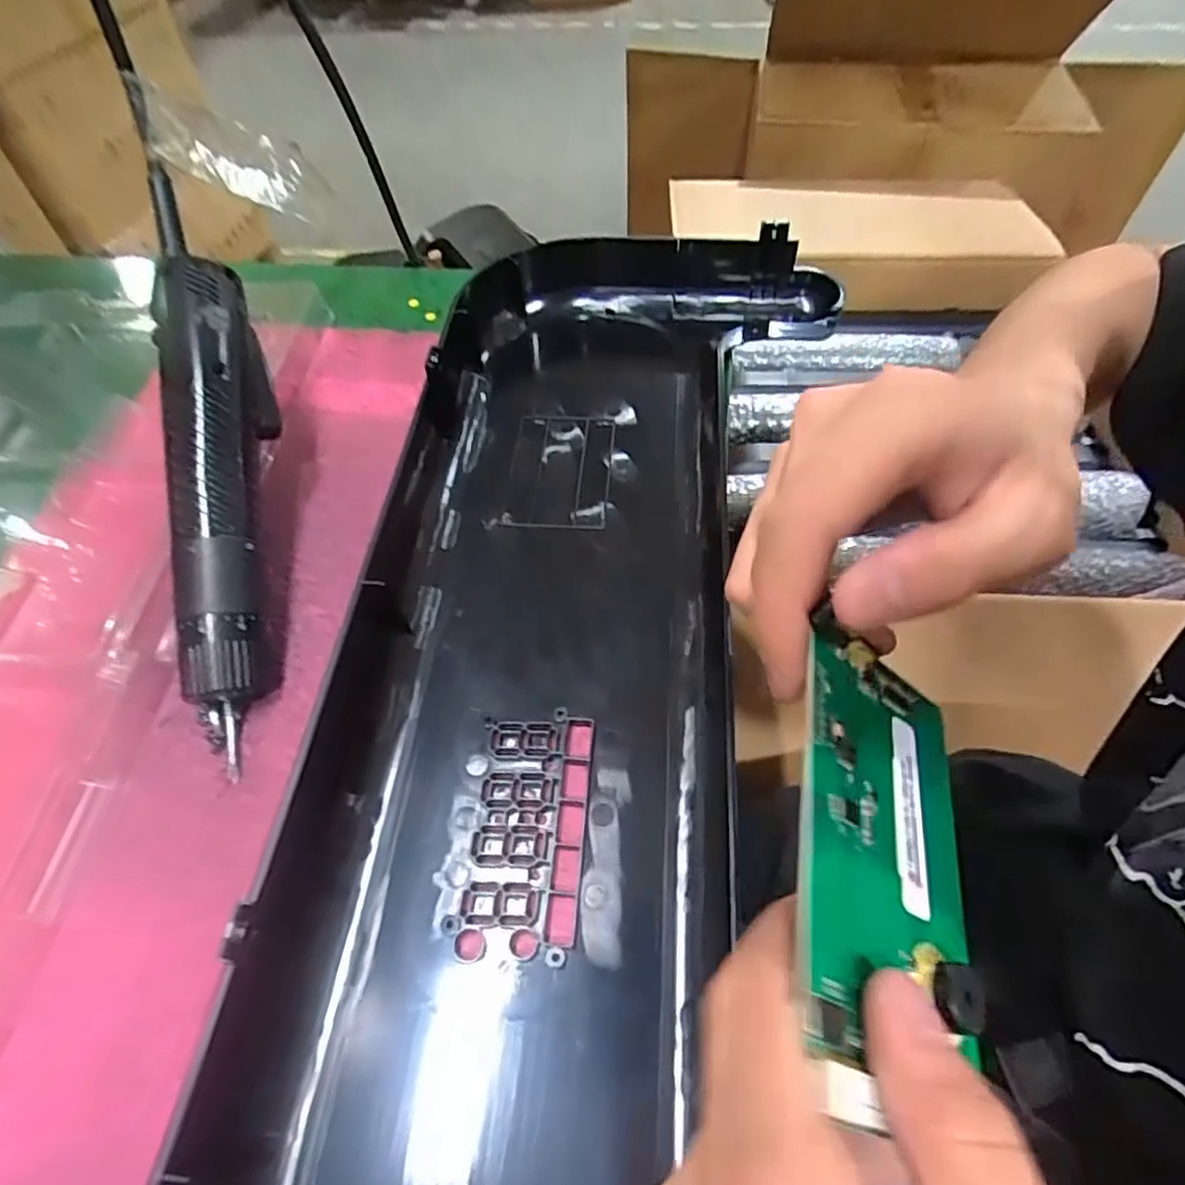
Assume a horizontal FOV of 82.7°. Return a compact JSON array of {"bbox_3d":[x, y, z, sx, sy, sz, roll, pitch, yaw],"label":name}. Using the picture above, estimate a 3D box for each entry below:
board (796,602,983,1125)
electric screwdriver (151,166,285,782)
[{"bbox_3d":[0.070,0.059,0.156,0.055,0.008,0.102,31,52,-23],"label":"board"},{"bbox_3d":[-0.159,-0.059,0.289,0.034,0.028,0.243,-10,79,-4],"label":"electric screwdriver"}]

